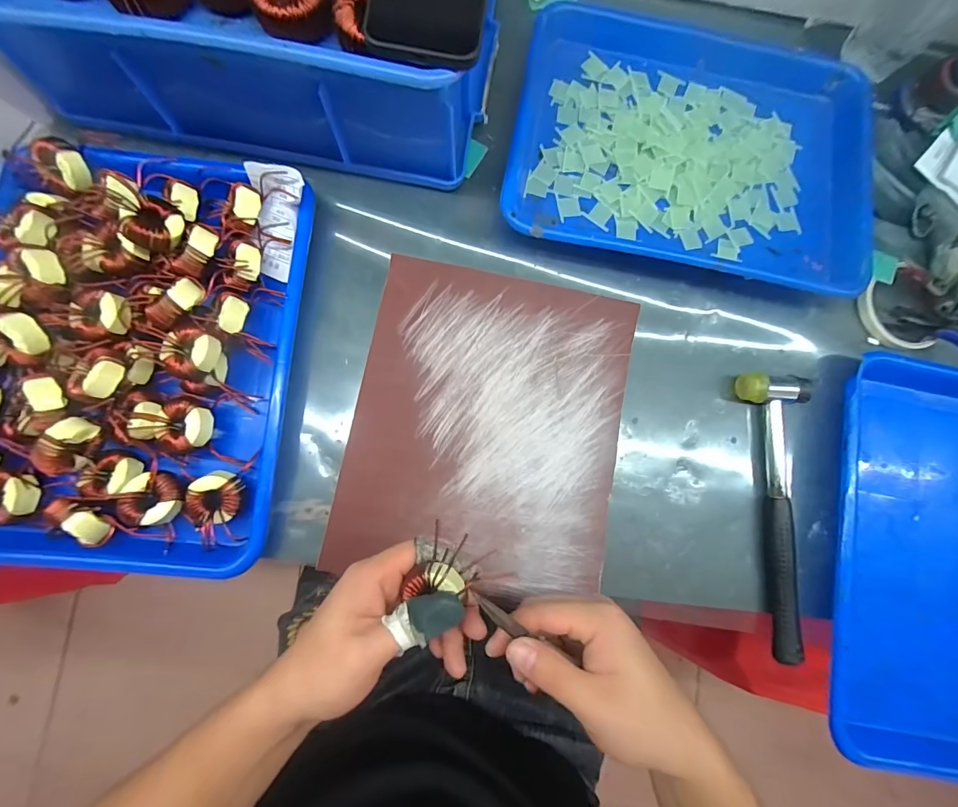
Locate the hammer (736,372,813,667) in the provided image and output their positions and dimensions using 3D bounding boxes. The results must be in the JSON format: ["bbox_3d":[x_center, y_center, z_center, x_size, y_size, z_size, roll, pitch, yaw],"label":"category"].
[{"bbox_3d":[0.264,0.093,0.370,0.052,0.022,0.236,0,83,-4],"label":"hammer"}]

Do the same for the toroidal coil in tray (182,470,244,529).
[{"bbox_3d":[-0.207,0.074,0.332,0.042,0.020,0.042,1,83,-4],"label":"toroidal coil in tray"}]

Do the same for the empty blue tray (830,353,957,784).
[{"bbox_3d":[0.422,0.137,0.369,0.248,0.044,0.335,11,82,-3],"label":"empty blue tray"}]

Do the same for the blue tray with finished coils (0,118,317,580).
[{"bbox_3d":[-0.278,-0.043,0.334,0.254,0.054,0.337,5,83,-4],"label":"blue tray with finished coils"}]

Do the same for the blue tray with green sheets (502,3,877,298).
[{"bbox_3d":[0.200,-0.260,0.401,0.327,0.030,0.279,7,83,-3],"label":"blue tray with green sheets"}]

